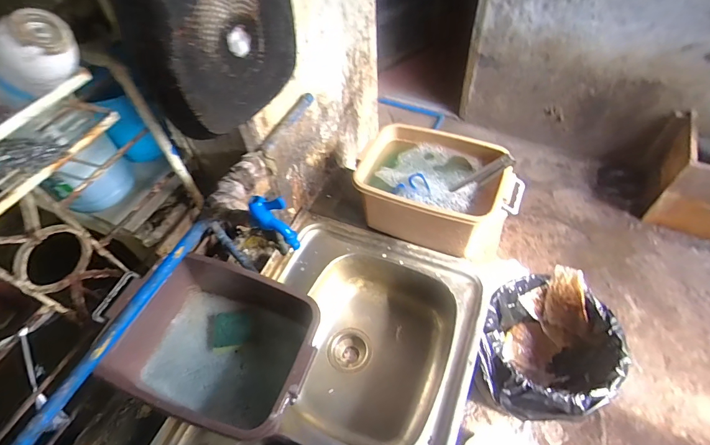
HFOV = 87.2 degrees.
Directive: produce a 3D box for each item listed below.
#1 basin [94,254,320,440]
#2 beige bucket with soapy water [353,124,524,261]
[{"bbox_3d":[-0.239,0.221,0.671,0.352,0.133,0.247,17,56,16],"label":"basin"},{"bbox_3d":[0.196,-0.073,0.919,0.368,0.179,0.232,17,56,16],"label":"beige bucket with soapy water"}]

